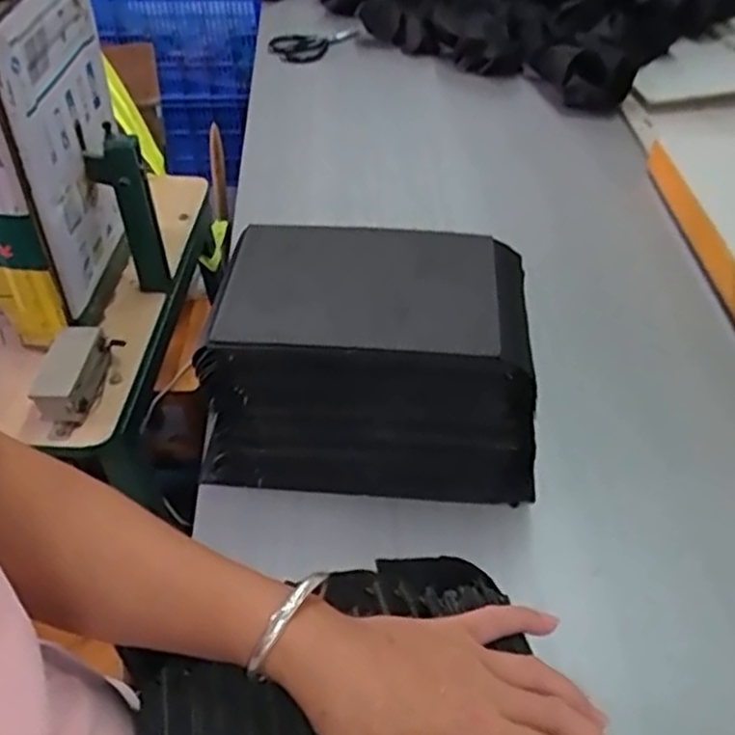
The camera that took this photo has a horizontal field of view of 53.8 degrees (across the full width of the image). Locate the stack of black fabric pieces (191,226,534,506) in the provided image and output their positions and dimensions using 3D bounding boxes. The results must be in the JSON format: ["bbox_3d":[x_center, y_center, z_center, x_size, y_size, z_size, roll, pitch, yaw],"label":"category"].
[{"bbox_3d":[0.003,0.003,0.649,0.277,0.197,0.166,2,45,2],"label":"stack of black fabric pieces"}]

